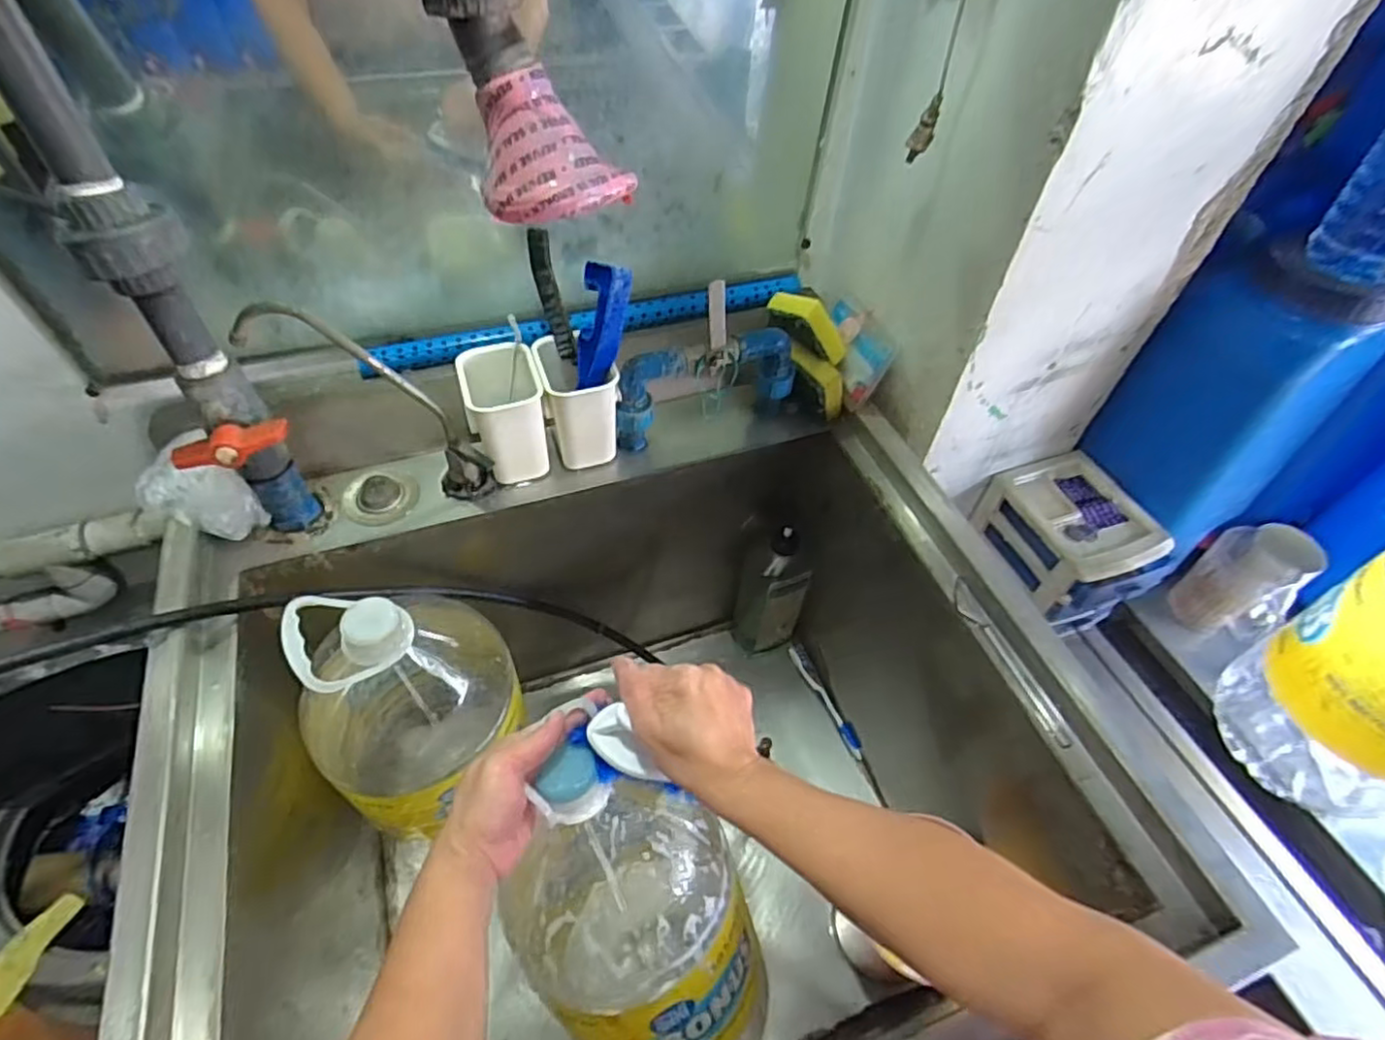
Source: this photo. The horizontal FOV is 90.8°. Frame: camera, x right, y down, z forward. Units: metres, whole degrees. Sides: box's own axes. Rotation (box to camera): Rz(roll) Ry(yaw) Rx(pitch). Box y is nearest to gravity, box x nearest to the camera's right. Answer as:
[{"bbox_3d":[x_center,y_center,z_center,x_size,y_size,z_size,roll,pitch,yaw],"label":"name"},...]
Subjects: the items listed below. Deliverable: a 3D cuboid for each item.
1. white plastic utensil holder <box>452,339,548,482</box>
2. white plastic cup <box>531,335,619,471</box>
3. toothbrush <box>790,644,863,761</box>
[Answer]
[{"bbox_3d":[-0.183,-0.105,0.675,0.068,0.108,0.085,-15,54,-15],"label":"white plastic utensil holder"},{"bbox_3d":[-0.114,-0.117,0.695,0.073,0.108,0.084,-11,53,-12],"label":"white plastic cup"},{"bbox_3d":[0.193,0.253,0.978,0.025,0.012,0.181,-20,55,-18],"label":"toothbrush"}]

